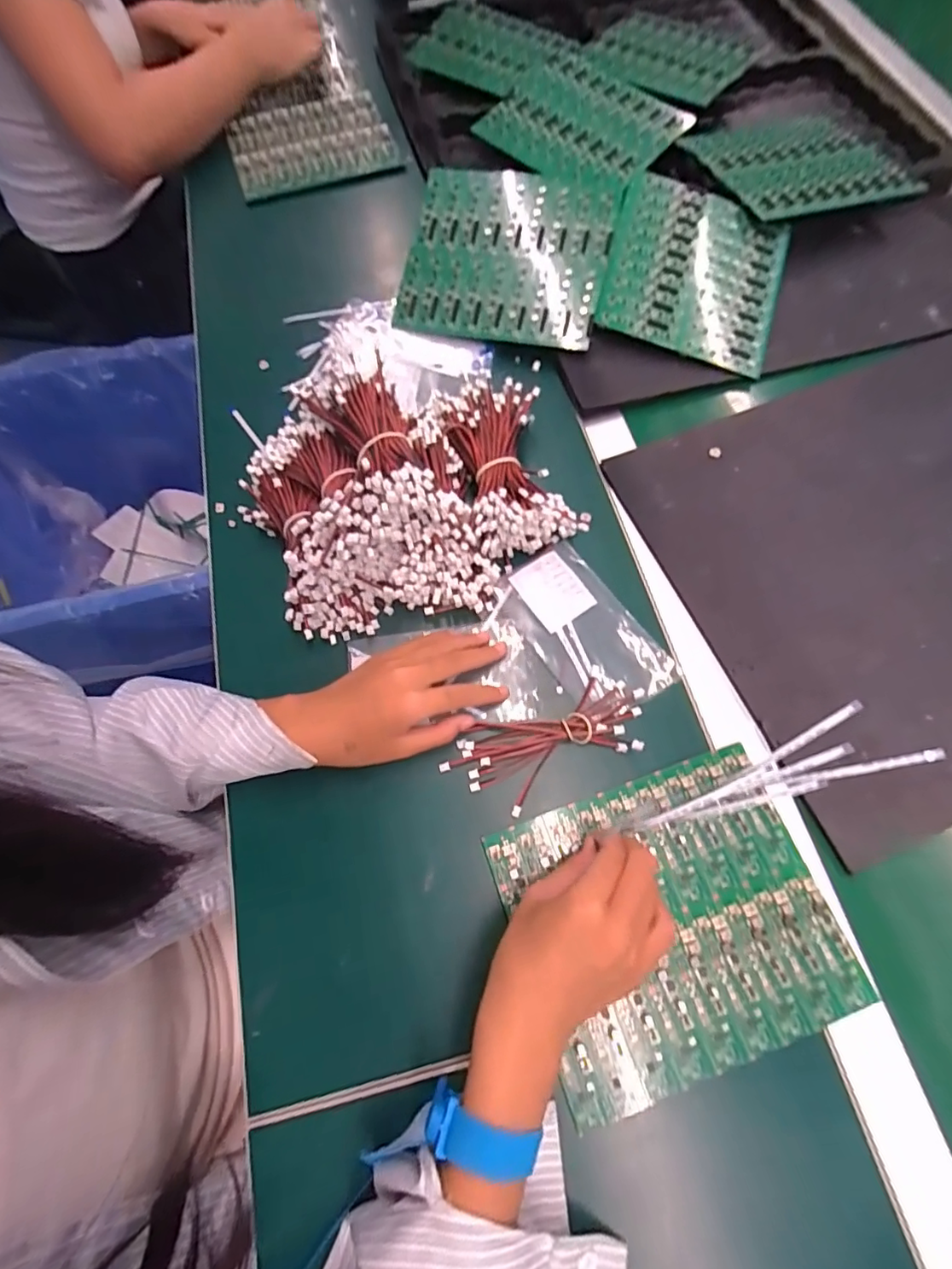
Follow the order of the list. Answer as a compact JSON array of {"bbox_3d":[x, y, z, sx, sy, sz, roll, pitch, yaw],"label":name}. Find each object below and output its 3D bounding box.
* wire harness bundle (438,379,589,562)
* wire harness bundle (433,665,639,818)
[{"bbox_3d":[0.028,-0.150,0.447,0.093,0.049,0.161,-16,70,-4],"label":"wire harness bundle"},{"bbox_3d":[0.053,0.077,0.374,0.146,0.017,0.064,-26,71,-10],"label":"wire harness bundle"}]

